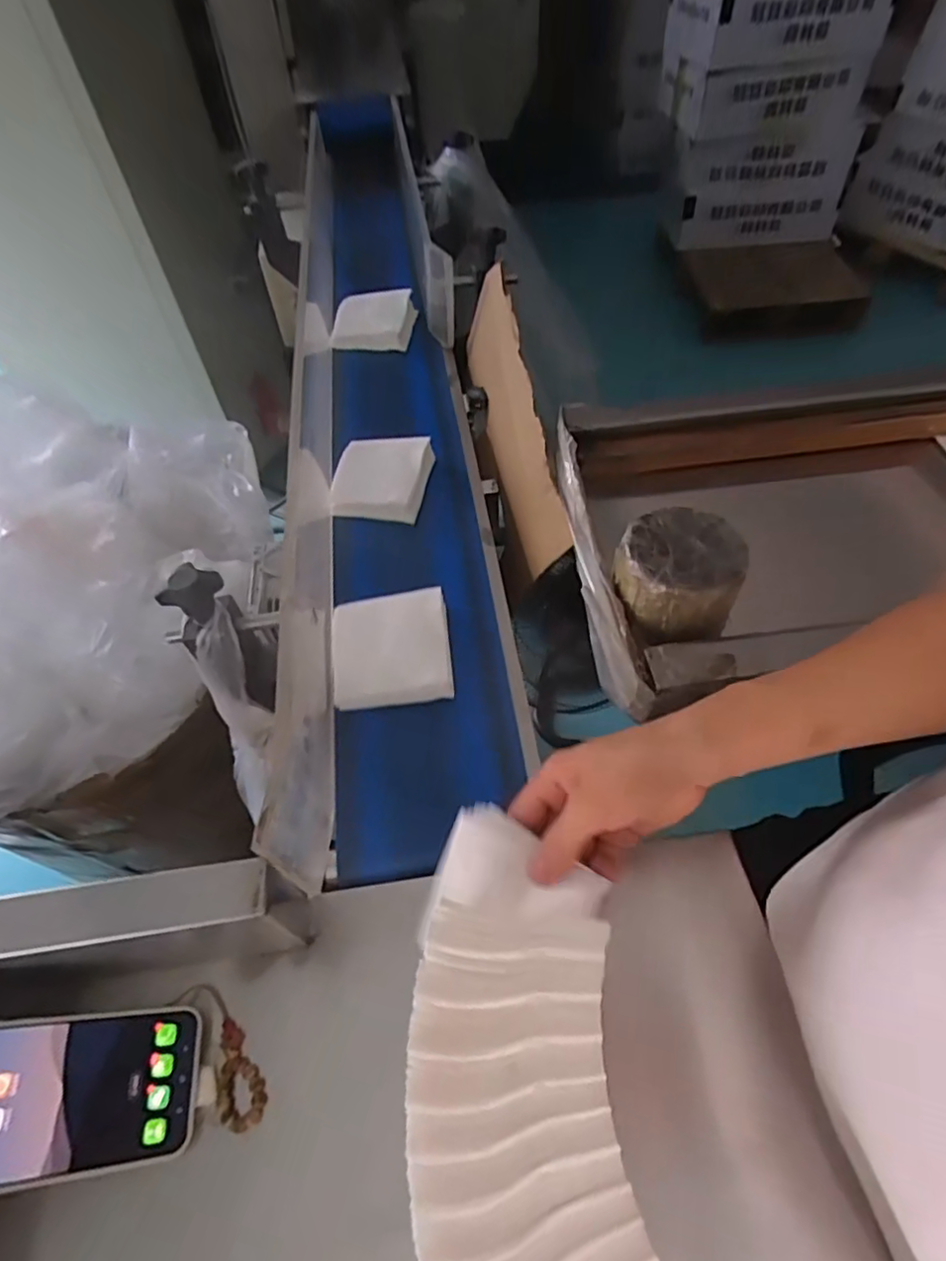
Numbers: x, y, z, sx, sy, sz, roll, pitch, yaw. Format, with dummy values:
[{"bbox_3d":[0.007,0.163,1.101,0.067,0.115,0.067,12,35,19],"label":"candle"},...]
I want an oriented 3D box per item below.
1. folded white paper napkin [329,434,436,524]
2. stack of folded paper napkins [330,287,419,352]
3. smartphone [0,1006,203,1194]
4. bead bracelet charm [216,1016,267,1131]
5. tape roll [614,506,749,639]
[{"bbox_3d":[-0.094,-0.161,0.650,0.097,0.029,0.105,5,56,5],"label":"folded white paper napkin"},{"bbox_3d":[-0.132,-0.414,0.841,0.103,0.020,0.115,4,56,4],"label":"stack of folded paper napkins"},{"bbox_3d":[-0.230,0.250,0.339,0.153,0.005,0.073,13,50,-29],"label":"smartphone"},{"bbox_3d":[-0.142,0.265,0.380,0.025,0.010,0.057,-22,58,-13],"label":"bead bracelet charm"},{"bbox_3d":[0.148,-0.044,0.466,0.083,0.059,0.081,4,56,4],"label":"tape roll"}]

